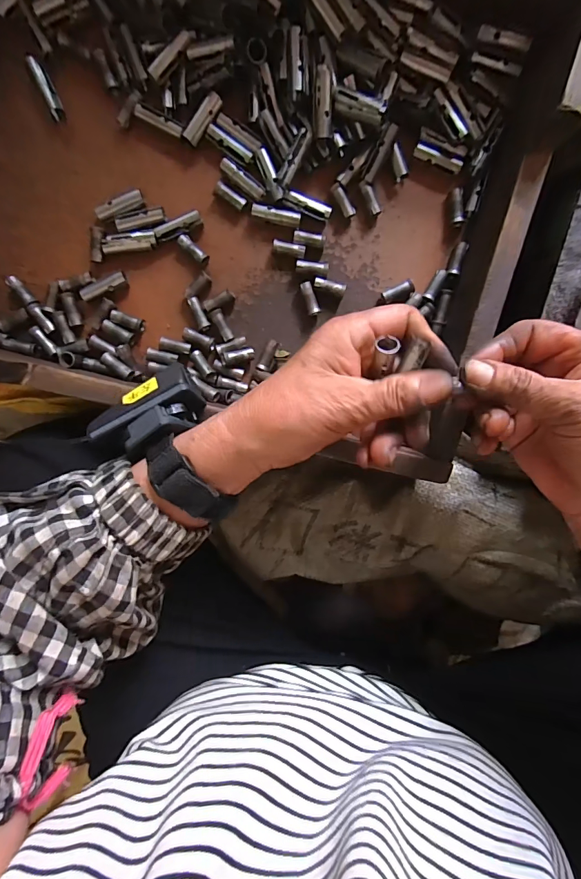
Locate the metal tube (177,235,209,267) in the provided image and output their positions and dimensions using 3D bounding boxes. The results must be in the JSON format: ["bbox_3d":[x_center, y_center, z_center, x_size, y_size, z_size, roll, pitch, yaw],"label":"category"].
[{"bbox_3d":[-0.074,-0.145,0.303,0.025,0.009,0.009,43,97,-4],"label":"metal tube"}]

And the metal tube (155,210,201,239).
[{"bbox_3d":[-0.085,-0.161,0.301,0.036,0.012,0.008,-21,97,4],"label":"metal tube"}]

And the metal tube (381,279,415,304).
[{"bbox_3d":[0.084,-0.114,0.309,0.025,0.009,0.012,-25,96,5],"label":"metal tube"}]

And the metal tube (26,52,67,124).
[{"bbox_3d":[-0.178,-0.256,0.287,0.010,0.007,0.042,-21,110,4],"label":"metal tube"}]

